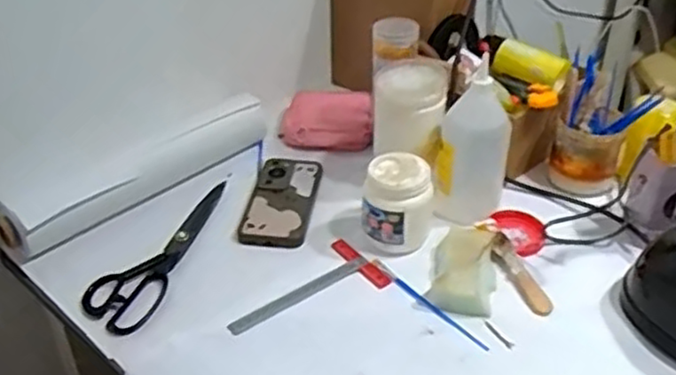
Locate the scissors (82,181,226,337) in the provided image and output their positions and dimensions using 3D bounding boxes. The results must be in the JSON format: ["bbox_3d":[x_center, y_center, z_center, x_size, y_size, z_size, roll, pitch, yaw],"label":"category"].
[{"bbox_3d":[-0.202,0.067,0.790,0.074,0.020,0.240,8,36,13],"label":"scissors"}]

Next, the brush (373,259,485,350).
[{"bbox_3d":[0.093,0.120,0.729,0.011,0.005,0.165,-26,42,-30],"label":"brush"}]

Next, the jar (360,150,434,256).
[{"bbox_3d":[0.067,0.019,0.788,0.077,0.093,0.076,3,35,6],"label":"jar"}]

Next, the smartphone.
[{"bbox_3d":[-0.068,0.011,0.869,0.079,0.015,0.175,4,36,7],"label":"smartphone"}]

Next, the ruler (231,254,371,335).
[{"bbox_3d":[-0.040,0.112,0.744,0.168,0.004,0.016,-25,50,-27],"label":"ruler"}]

